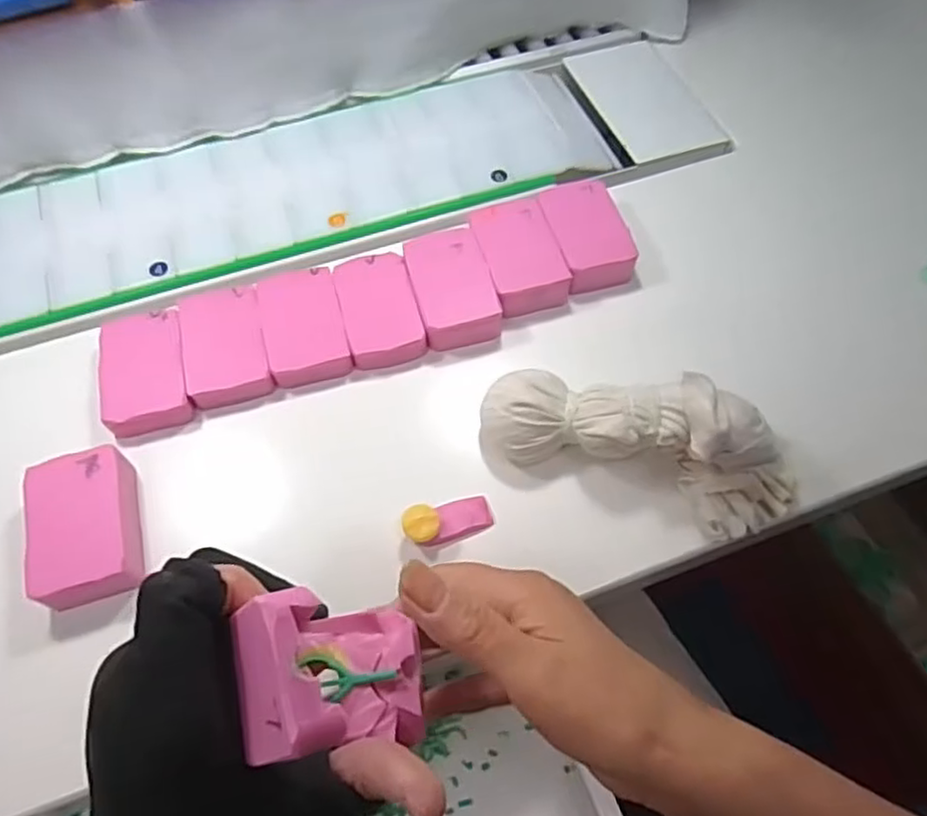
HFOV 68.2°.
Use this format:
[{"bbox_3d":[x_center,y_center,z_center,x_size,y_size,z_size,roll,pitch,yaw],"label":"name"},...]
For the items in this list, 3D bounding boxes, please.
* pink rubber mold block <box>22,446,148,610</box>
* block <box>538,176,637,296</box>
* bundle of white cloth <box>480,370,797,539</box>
[{"bbox_3d":[-0.188,0.062,0.342,0.048,0.024,0.076,-16,62,-9],"label":"pink rubber mold block"},{"bbox_3d":[0.078,-0.109,0.438,0.047,0.024,0.073,-15,62,-8],"label":"block"},{"bbox_3d":[0.090,0.012,0.353,0.161,0.056,0.061,18,63,10],"label":"bundle of white cloth"}]

